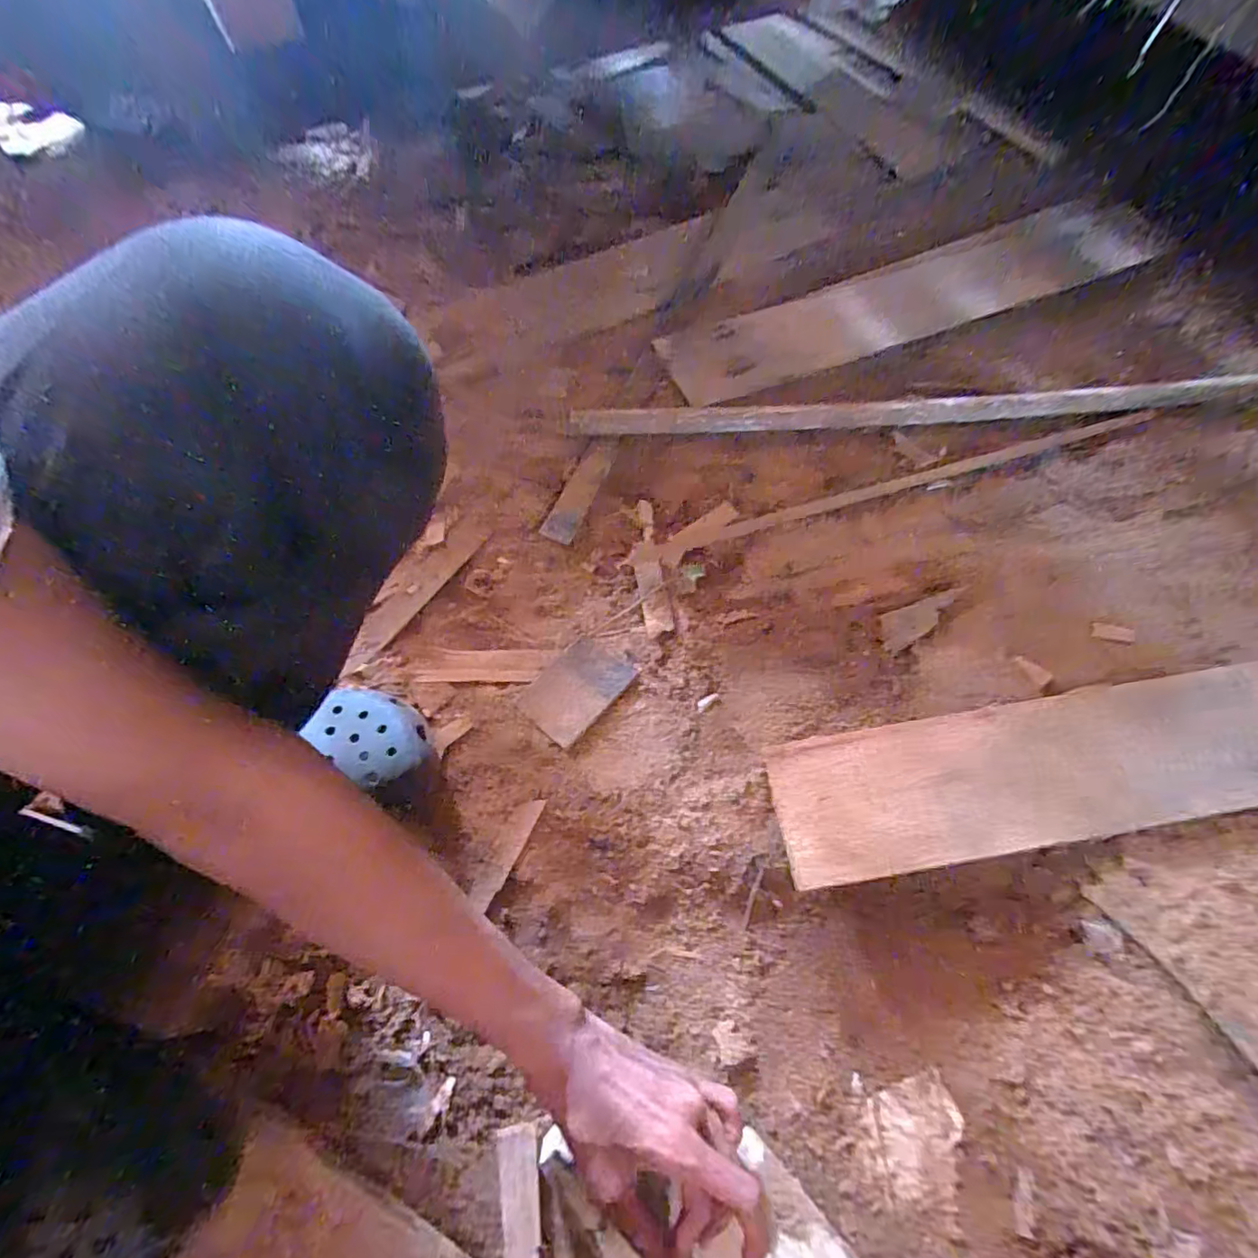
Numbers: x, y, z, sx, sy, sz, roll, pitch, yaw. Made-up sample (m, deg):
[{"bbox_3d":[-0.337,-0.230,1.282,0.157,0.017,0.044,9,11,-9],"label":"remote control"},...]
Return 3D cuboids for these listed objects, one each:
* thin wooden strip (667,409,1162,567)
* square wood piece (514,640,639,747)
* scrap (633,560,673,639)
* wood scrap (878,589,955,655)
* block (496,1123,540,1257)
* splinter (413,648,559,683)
[{"bbox_3d":[0.316,-0.167,0.623,0.600,0.015,0.022,-16,68,-8],"label":"thin wooden strip"},{"bbox_3d":[-0.051,0.055,0.544,0.071,0.006,0.099,39,71,15],"label":"square wood piece"},{"bbox_3d":[0.025,-0.031,0.576,0.027,0.004,0.082,-8,67,-5],"label":"scrap"},{"bbox_3d":[0.284,-0.012,0.556,0.094,0.004,0.035,-28,70,-13],"label":"wood scrap"},{"bbox_3d":[-0.075,0.391,0.389,0.027,0.020,0.073,-7,67,-5],"label":"block"},{"bbox_3d":[-0.142,0.036,0.556,0.128,0.004,0.040,0,50,1],"label":"splinter"}]

